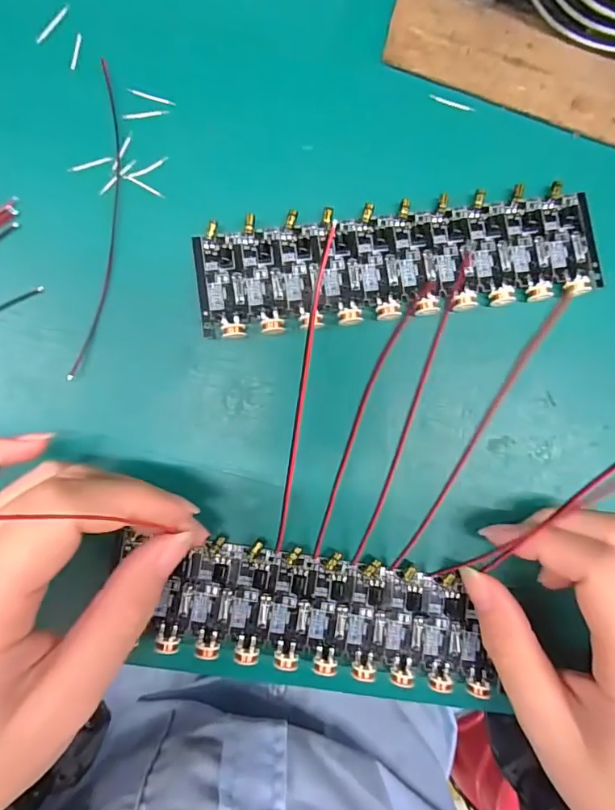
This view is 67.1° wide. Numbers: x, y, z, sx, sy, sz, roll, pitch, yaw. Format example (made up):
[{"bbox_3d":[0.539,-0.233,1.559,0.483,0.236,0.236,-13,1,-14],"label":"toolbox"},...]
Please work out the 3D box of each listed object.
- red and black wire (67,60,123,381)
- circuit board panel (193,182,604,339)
[{"bbox_3d":[-0.084,-0.074,0.188,0.011,0.004,0.129,6,90,-2],"label":"red and black wire"},{"bbox_3d":[0.037,-0.059,0.191,0.162,0.006,0.046,-8,91,-2],"label":"circuit board panel"}]

